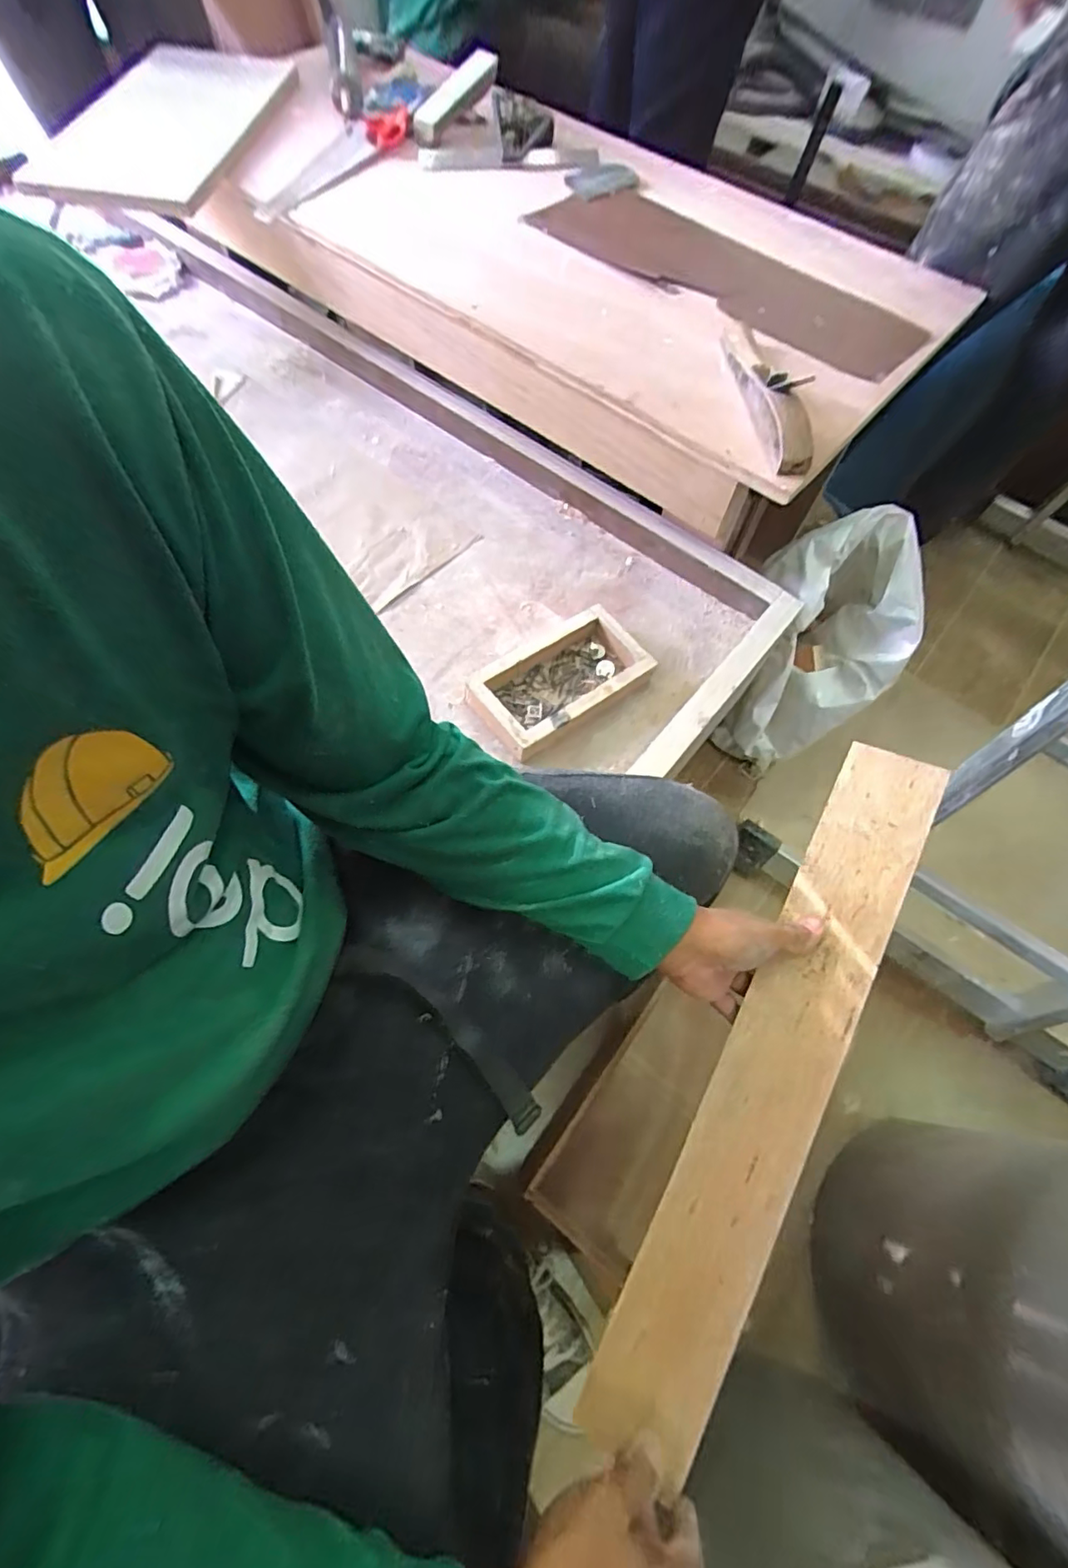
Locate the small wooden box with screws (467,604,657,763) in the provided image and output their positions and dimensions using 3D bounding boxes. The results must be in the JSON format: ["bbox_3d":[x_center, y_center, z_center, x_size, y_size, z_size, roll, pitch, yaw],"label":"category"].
[{"bbox_3d":[0.037,-0.129,0.714,0.215,0.041,0.127,-37,72,-18],"label":"small wooden box with screws"}]

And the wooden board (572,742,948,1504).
[{"bbox_3d":[0.211,0.234,0.488,0.082,0.014,0.596,23,76,26],"label":"wooden board"}]

